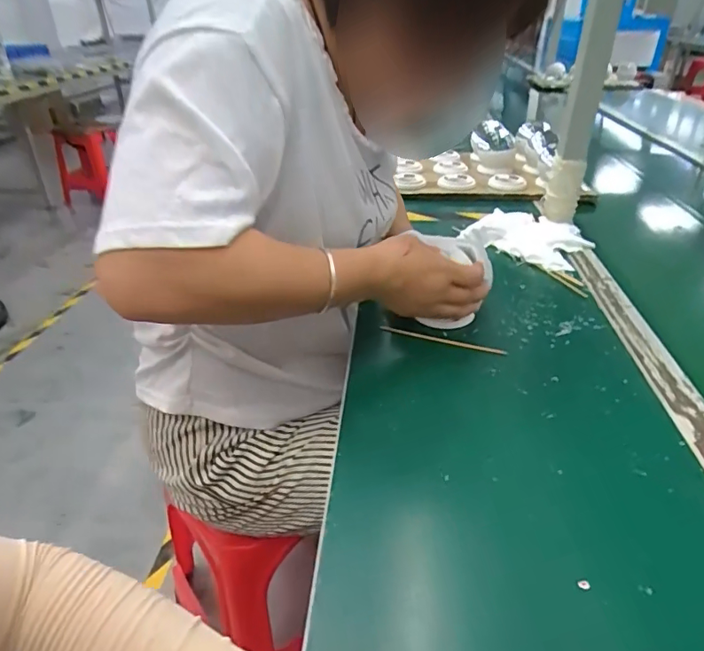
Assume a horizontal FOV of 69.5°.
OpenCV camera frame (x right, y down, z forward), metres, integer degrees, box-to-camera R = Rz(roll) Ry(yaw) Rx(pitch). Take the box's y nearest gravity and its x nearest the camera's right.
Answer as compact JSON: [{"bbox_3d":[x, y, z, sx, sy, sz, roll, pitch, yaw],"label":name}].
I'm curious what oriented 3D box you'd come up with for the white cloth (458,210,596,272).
[{"bbox_3d":[0.279,-0.140,0.791,0.166,0.026,0.156,27,39,36],"label":"white cloth"}]

